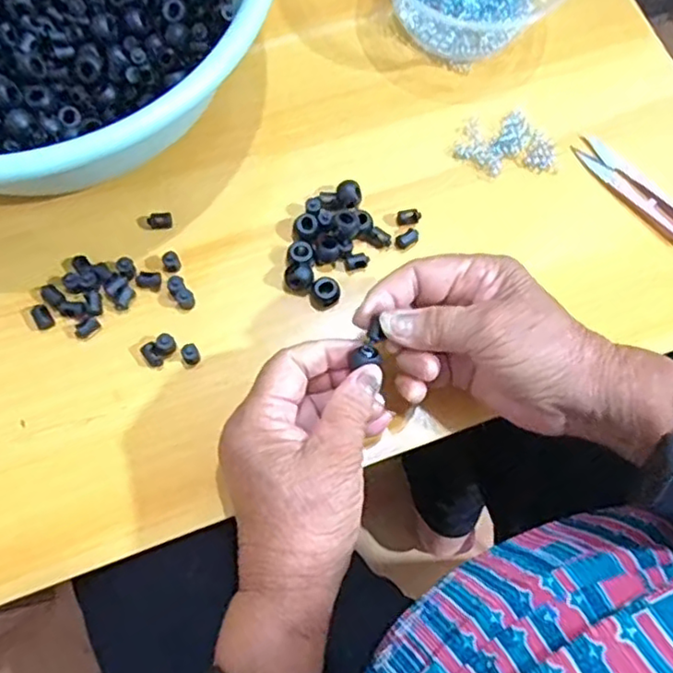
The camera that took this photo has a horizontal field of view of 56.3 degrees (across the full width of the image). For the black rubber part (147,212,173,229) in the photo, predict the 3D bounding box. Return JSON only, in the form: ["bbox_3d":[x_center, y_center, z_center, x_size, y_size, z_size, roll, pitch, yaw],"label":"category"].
[{"bbox_3d":[-0.111,-0.073,0.397,0.015,0.004,0.010,-4,71,-4],"label":"black rubber part"}]

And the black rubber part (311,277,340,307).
[{"bbox_3d":[-0.006,-0.028,0.384,0.018,0.013,0.014,-35,76,-13],"label":"black rubber part"}]

